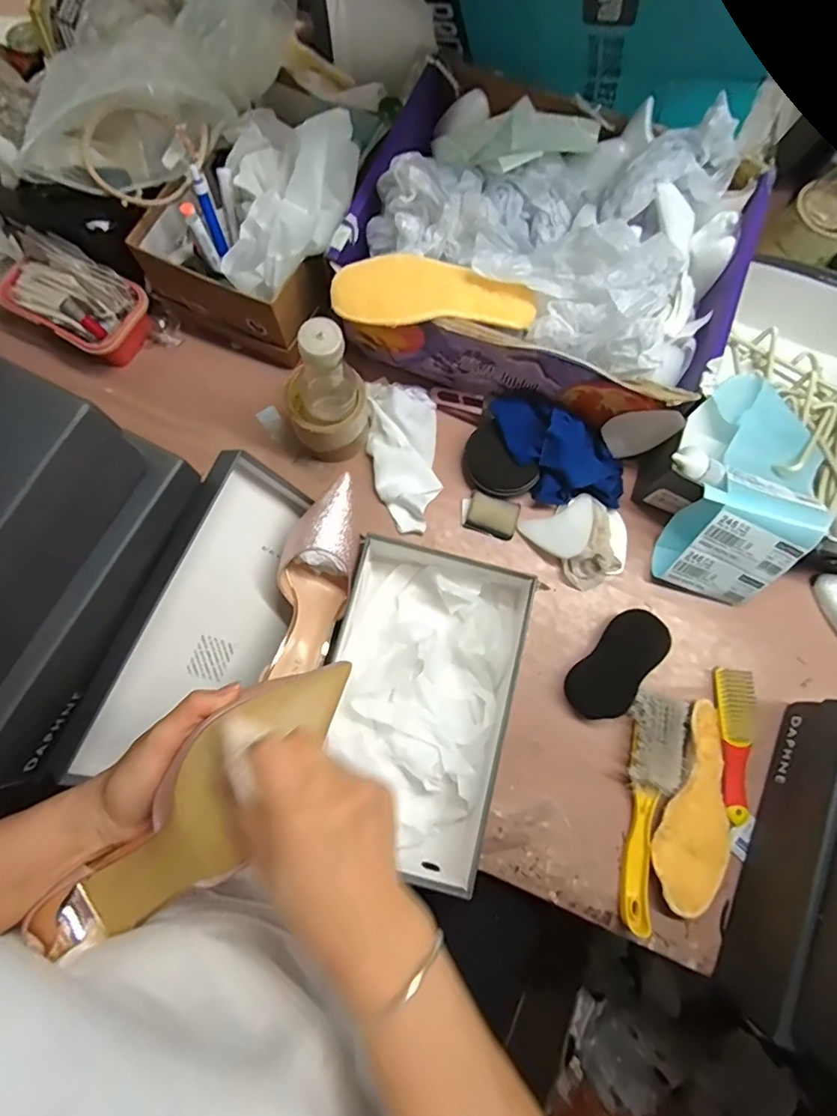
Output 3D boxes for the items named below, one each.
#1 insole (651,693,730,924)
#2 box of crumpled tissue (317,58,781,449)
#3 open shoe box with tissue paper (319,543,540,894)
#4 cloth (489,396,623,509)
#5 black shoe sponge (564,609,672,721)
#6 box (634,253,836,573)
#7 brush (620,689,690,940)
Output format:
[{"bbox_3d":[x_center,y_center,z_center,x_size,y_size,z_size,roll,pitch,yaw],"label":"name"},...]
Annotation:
[{"bbox_3d":[0.294,0.257,0.543,0.071,0.019,0.199,22,78,4],"label":"insole"},{"bbox_3d":[0.137,-0.332,0.587,0.399,0.162,0.323,20,78,3],"label":"box of crumpled tissue"},{"bbox_3d":[0.000,0.142,0.537,0.196,0.077,0.296,18,78,3],"label":"open shoe box with tissue paper"},{"bbox_3d":[0.157,-0.117,0.597,0.180,0.057,0.089,25,79,4],"label":"cloth"},{"bbox_3d":[0.218,0.117,0.574,0.060,0.034,0.126,41,80,7],"label":"black shoe sponge"},{"bbox_3d":[0.431,-0.163,0.610,0.265,0.097,0.335,28,79,5],"label":"box"},{"bbox_3d":[0.242,0.257,0.538,0.058,0.030,0.225,10,78,1],"label":"brush"}]

